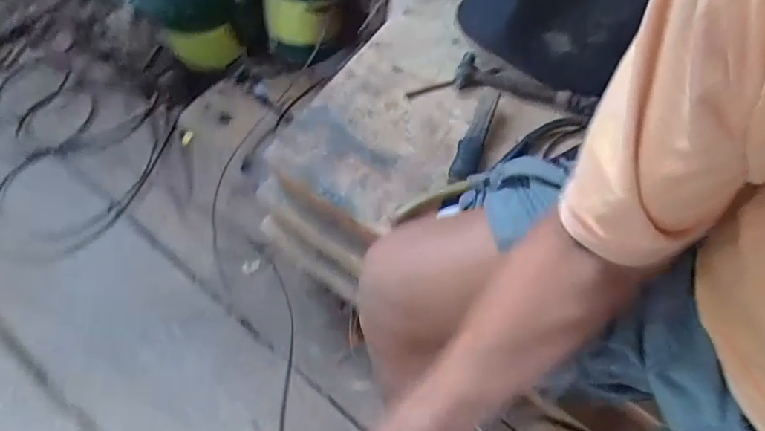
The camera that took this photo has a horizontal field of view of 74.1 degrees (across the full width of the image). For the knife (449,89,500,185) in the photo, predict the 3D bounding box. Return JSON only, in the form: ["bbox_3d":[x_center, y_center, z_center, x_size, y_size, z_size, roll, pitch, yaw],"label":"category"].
[{"bbox_3d":[0.110,-0.094,0.590,0.028,0.021,0.122,22,81,11],"label":"knife"}]

